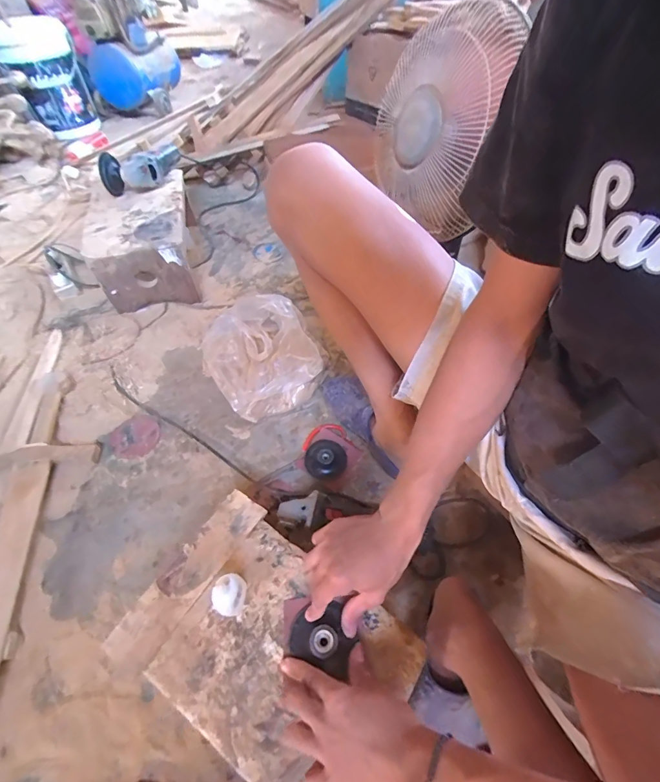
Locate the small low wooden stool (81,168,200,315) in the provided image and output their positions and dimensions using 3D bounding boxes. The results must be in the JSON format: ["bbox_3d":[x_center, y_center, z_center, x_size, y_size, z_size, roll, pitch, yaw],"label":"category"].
[{"bbox_3d":[-0.499,-0.440,1.038,0.230,0.194,0.407,-9,56,-6],"label":"small low wooden stool"}]

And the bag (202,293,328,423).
[{"bbox_3d":[-0.136,-0.091,0.806,0.245,0.178,0.236,-29,60,-18],"label":"bag"}]

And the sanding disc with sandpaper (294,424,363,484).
[{"bbox_3d":[-0.004,0.122,0.759,0.108,0.037,0.120,35,63,22],"label":"sanding disc with sandpaper"}]

